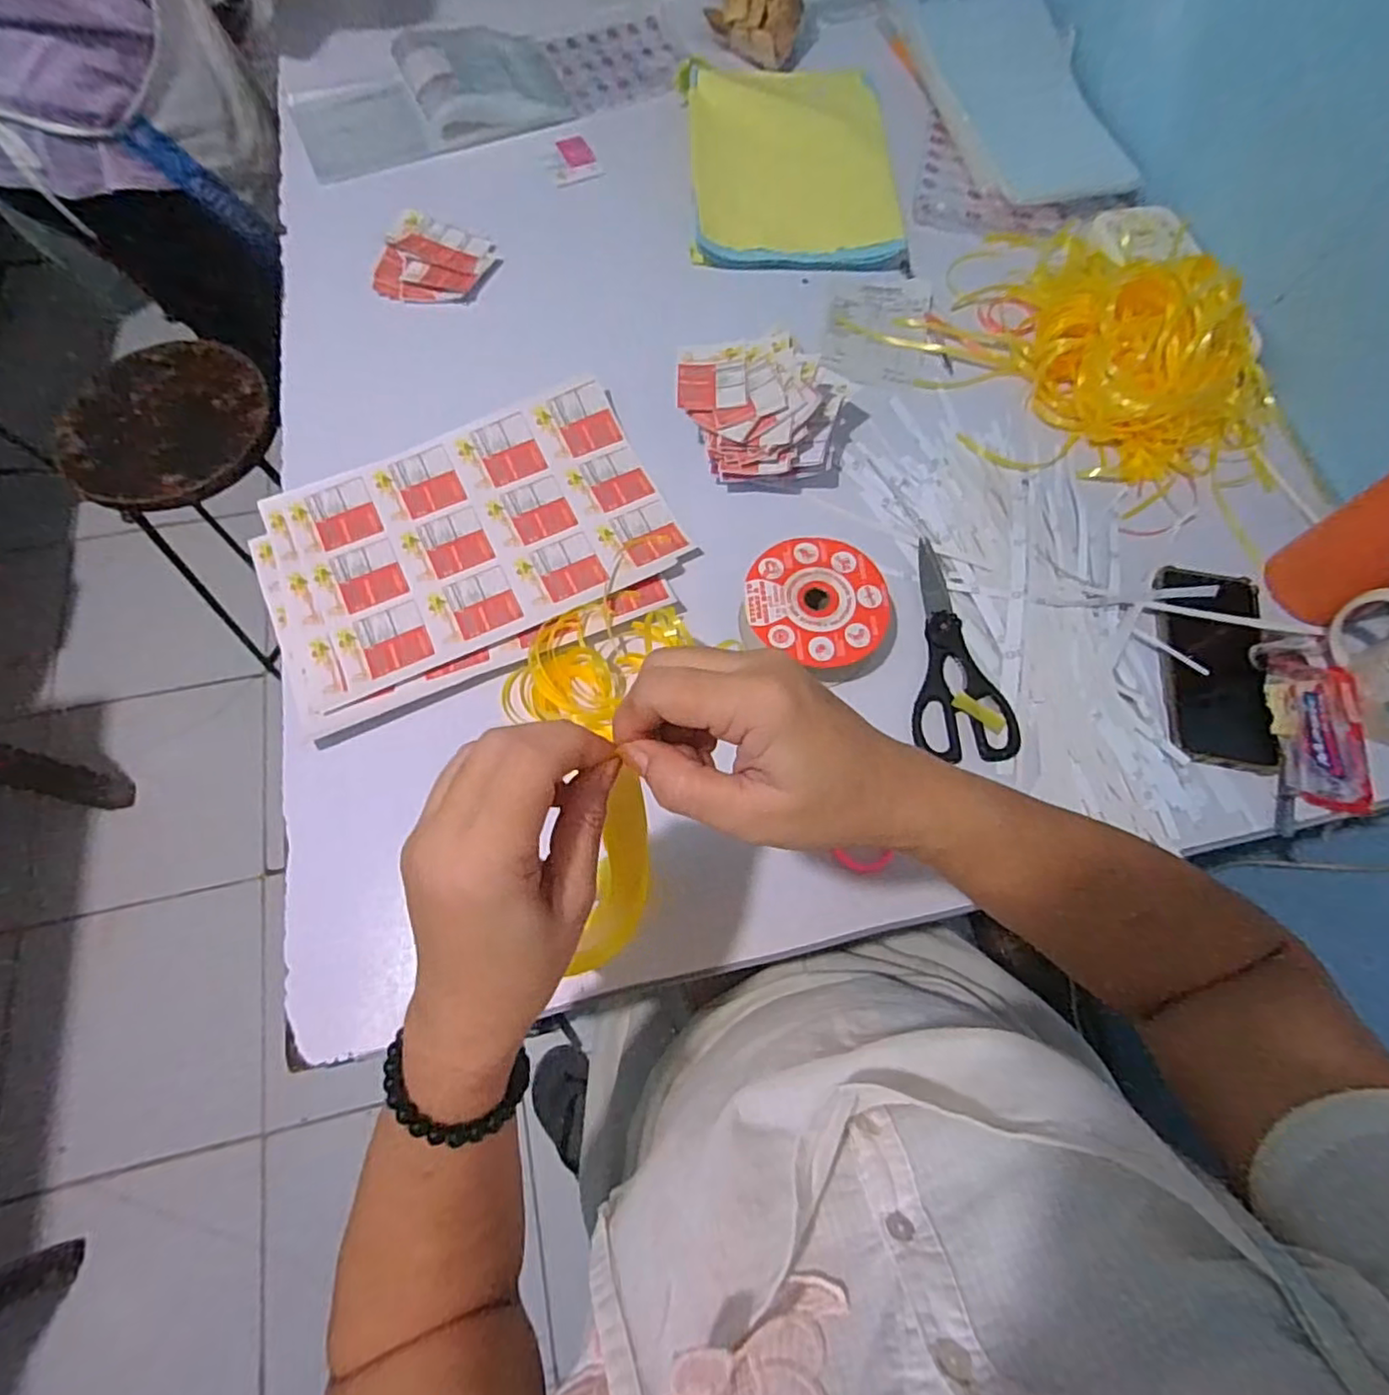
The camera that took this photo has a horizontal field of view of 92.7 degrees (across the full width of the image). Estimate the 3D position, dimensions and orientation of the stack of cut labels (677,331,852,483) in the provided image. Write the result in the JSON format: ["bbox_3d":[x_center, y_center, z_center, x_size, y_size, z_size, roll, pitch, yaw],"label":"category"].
[{"bbox_3d":[0.061,-0.246,0.570,0.147,0.065,0.121,-3,70,-1],"label":"stack of cut labels"}]

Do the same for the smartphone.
[{"bbox_3d":[0.406,-0.026,0.513,0.077,0.011,0.163,9,70,3],"label":"smartphone"}]

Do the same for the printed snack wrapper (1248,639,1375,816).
[{"bbox_3d":[0.460,0.011,0.492,0.062,0.029,0.141,4,70,2],"label":"printed snack wrapper"}]

